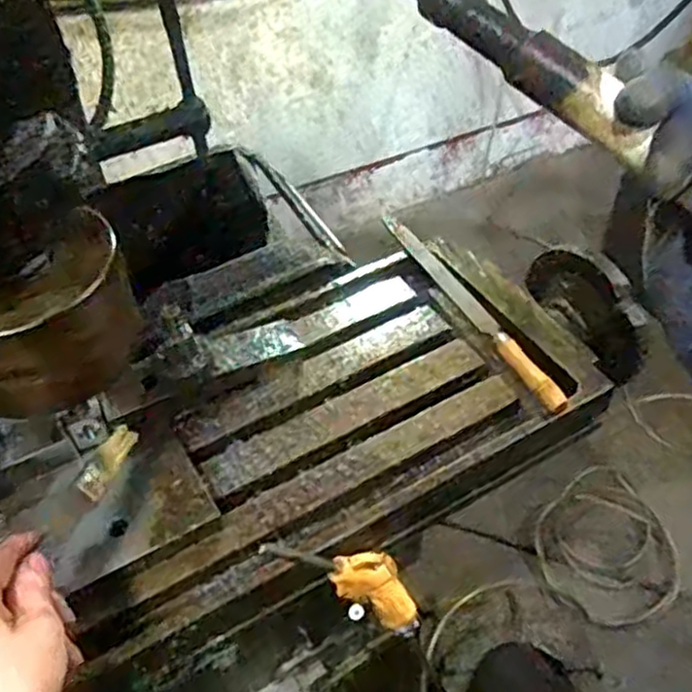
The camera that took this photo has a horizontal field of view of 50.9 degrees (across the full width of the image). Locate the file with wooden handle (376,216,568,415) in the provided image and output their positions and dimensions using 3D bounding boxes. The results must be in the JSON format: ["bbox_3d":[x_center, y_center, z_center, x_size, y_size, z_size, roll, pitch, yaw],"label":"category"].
[{"bbox_3d":[0.107,-0.042,0.651,0.020,0.021,0.277,-19,49,-16],"label":"file with wooden handle"}]

